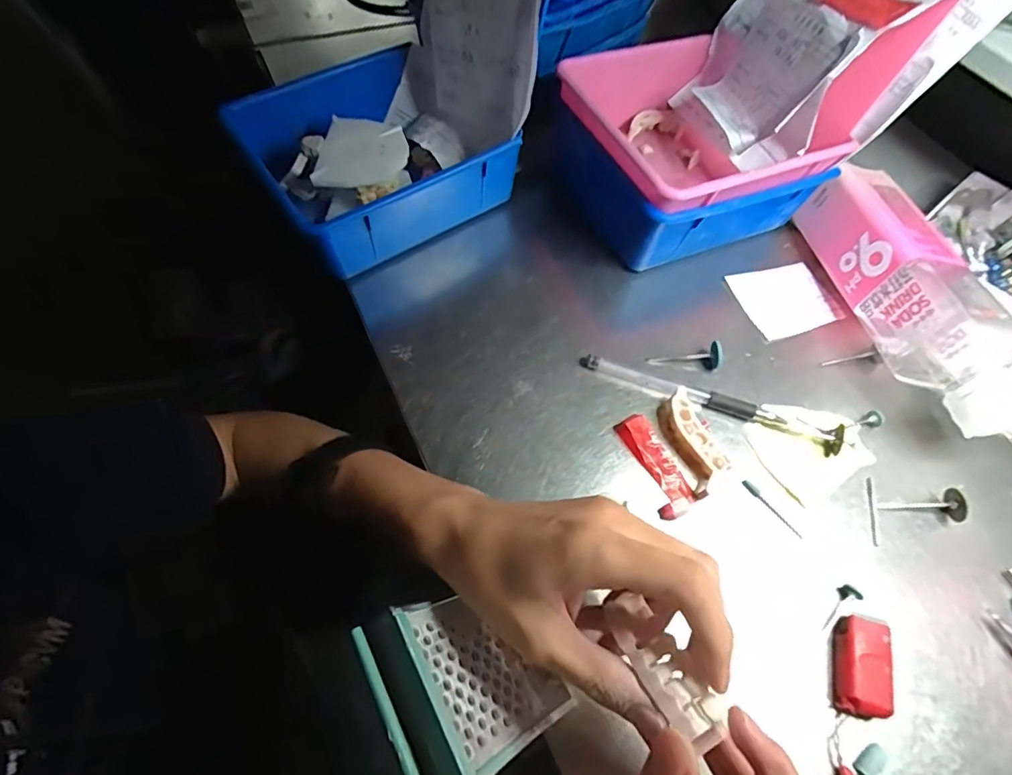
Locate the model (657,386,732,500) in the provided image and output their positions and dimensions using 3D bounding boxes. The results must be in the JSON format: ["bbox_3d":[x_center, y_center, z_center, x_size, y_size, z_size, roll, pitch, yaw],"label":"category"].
[{"bbox_3d":[0.115,0.033,0.327,0.021,0.016,0.063,-16,63,-11],"label":"model"}]

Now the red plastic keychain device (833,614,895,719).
[{"bbox_3d":[0.179,0.141,0.271,0.024,0.018,0.045,16,62,6],"label":"red plastic keychain device"}]

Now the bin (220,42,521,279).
[{"bbox_3d":[-0.099,-0.176,0.410,0.164,0.066,0.159,-30,67,-18],"label":"bin"}]

